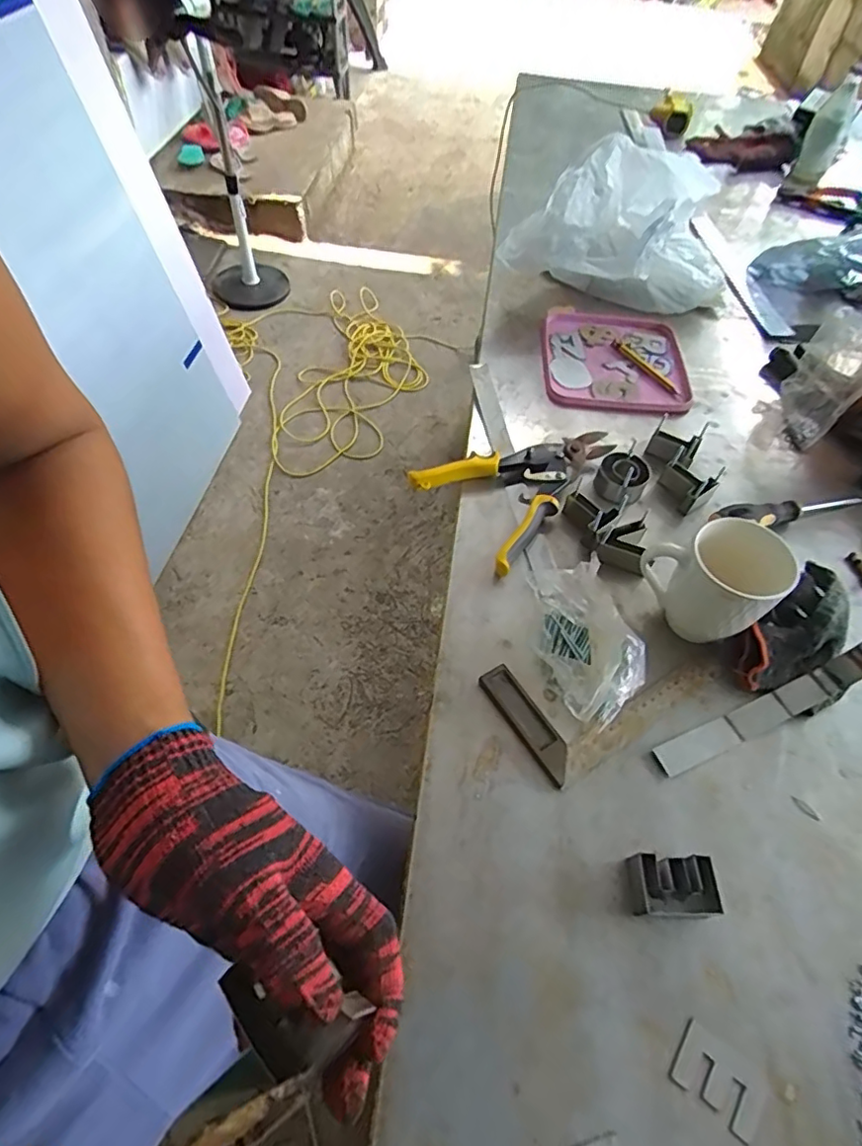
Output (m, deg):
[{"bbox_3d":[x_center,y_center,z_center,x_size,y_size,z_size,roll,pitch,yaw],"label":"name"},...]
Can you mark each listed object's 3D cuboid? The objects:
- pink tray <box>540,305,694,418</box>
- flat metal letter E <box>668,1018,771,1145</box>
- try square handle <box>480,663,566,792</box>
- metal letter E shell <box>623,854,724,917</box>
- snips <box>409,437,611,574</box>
[{"bbox_3d":[0.247,-0.295,0.793,0.189,0.021,0.205,6,55,0],"label":"pink tray"},{"bbox_3d":[0.184,0.323,0.368,0.054,0.004,0.037,34,60,18],"label":"flat metal letter E"},{"bbox_3d":[0.083,0.126,0.494,0.029,0.009,0.106,-27,61,-21],"label":"try square handle"},{"bbox_3d":[0.175,0.226,0.419,0.052,0.027,0.037,5,55,-1],"label":"metal letter E shell"},{"bbox_3d":[0.112,-0.105,0.643,0.221,0.030,0.149,-30,62,-22],"label":"snips"}]

